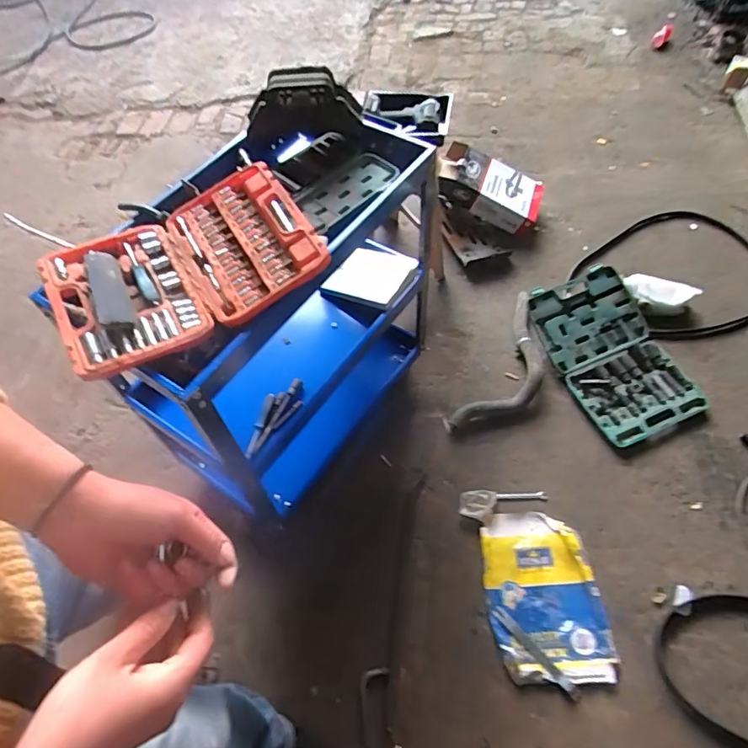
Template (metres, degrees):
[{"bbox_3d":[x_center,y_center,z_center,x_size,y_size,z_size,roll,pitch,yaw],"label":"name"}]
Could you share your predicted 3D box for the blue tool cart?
[{"bbox_3d":[-0.205,-0.102,1.165,0.400,0.753,0.694,31,67,20],"label":"blue tool cart"}]

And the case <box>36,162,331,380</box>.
[{"bbox_3d":[-0.292,-0.171,0.784,0.395,0.062,0.261,-27,62,-11],"label":"case"}]

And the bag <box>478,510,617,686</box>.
[{"bbox_3d":[0.382,0.498,1.164,0.244,0.026,0.358,-8,60,0],"label":"bag"}]

